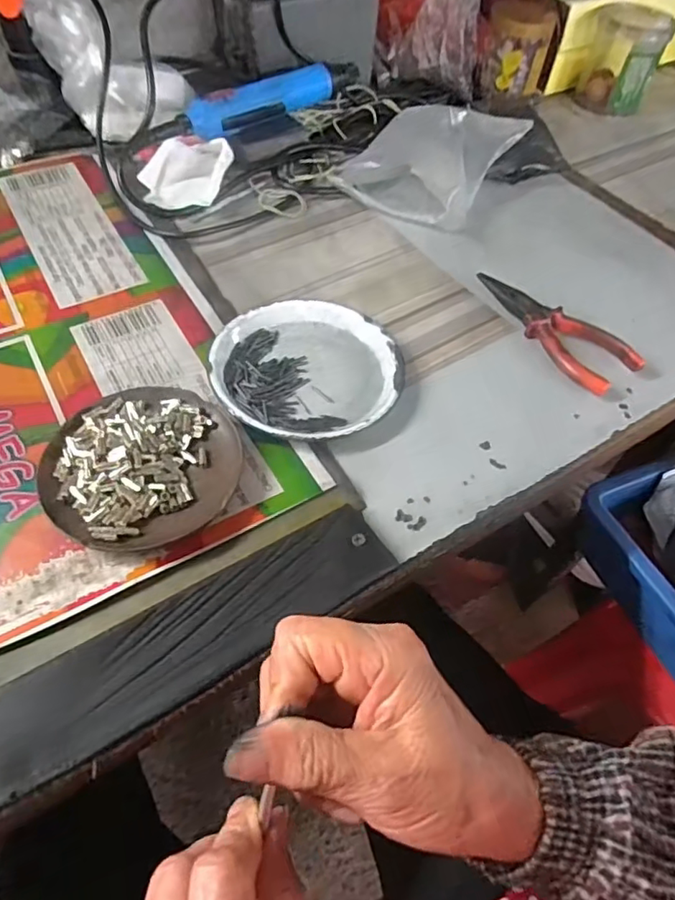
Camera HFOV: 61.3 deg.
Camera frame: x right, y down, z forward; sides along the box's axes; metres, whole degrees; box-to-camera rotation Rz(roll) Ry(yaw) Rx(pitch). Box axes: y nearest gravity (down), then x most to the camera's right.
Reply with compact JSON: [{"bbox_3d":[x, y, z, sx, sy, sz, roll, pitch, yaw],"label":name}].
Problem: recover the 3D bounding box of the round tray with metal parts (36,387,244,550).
[{"bbox_3d":[-0.116,0.007,0.345,0.111,0.025,0.108,3,53,-3],"label":"round tray with metal parts"}]

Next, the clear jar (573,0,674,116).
[{"bbox_3d":[0.345,-0.478,0.700,0.090,0.098,0.079,21,55,10],"label":"clear jar"}]

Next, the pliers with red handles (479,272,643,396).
[{"bbox_3d":[0.172,-0.099,0.453,0.053,0.019,0.141,-23,59,-21],"label":"pliers with red handles"}]

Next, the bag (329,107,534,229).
[{"bbox_3d":[0.093,-0.287,0.565,0.126,0.049,0.162,29,56,15],"label":"bag"}]

